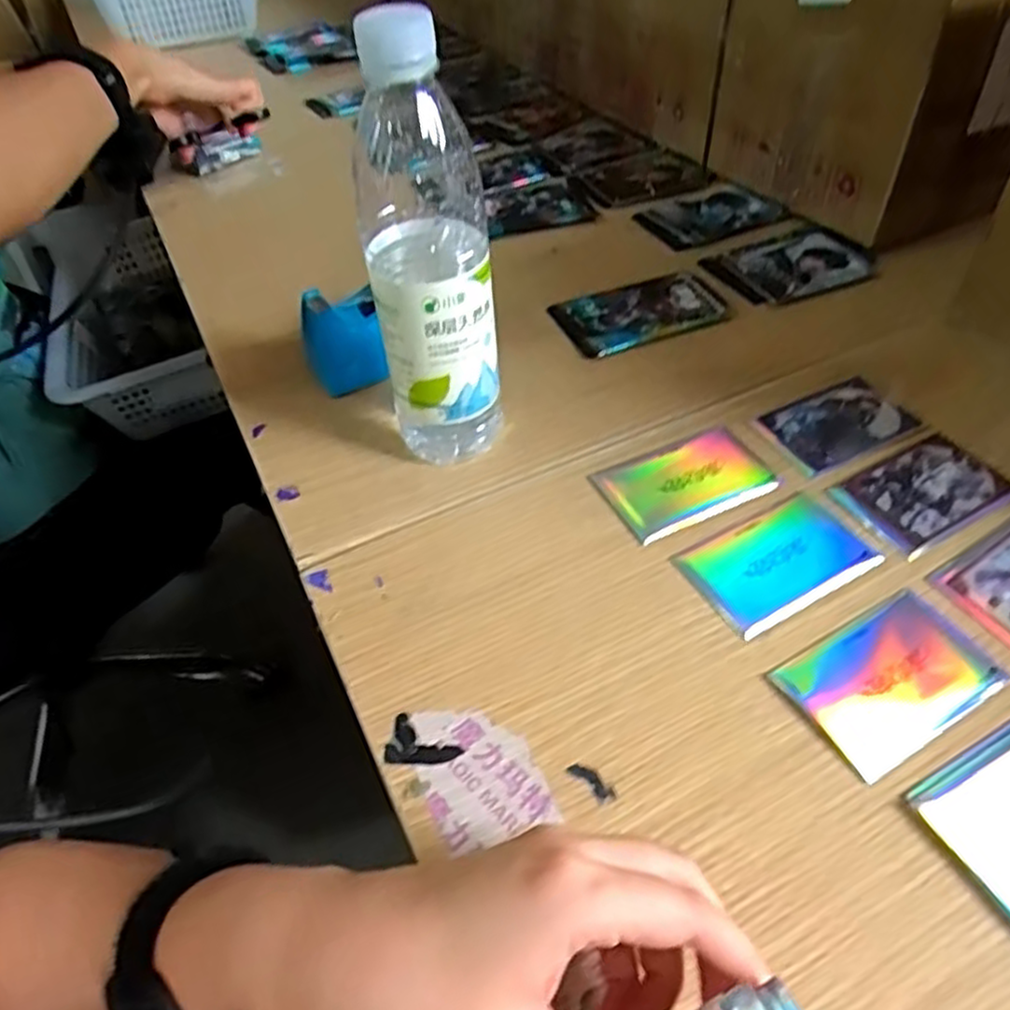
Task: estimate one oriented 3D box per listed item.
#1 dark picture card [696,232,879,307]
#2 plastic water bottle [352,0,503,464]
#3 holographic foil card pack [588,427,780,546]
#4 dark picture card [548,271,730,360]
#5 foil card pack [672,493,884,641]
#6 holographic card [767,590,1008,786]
[{"bbox_3d":[0.229,-0.190,0.583,0.127,0.004,0.081,-19,49,-15],"label":"dark picture card"},{"bbox_3d":[-0.038,-0.119,0.379,0.061,0.224,0.060,-9,48,-6],"label":"plastic water bottle"},{"bbox_3d":[0.105,-0.014,0.428,0.095,0.004,0.057,-20,50,-16],"label":"holographic foil card pack"},{"bbox_3d":[0.101,-0.145,0.547,0.121,0.007,0.069,-18,49,-14],"label":"dark picture card"},{"bbox_3d":[0.143,0.028,0.388,0.091,0.004,0.058,-23,51,-18],"label":"foil card pack"},{"bbox_3d":[0.179,0.079,0.341,0.093,0.004,0.060,-24,51,-19],"label":"holographic card"}]

